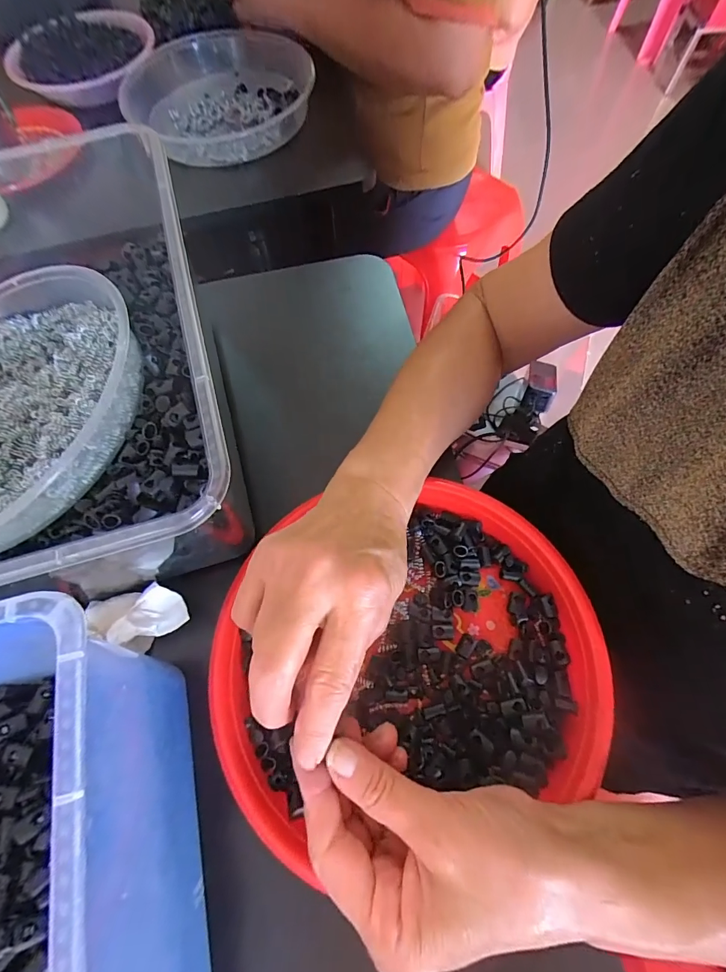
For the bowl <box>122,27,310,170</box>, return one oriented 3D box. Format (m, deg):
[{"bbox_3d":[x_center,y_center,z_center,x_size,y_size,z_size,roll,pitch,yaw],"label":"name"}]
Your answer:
[{"bbox_3d":[-0.172,-0.474,0.488,0.217,0.051,0.200,-19,68,-6],"label":"bowl"}]

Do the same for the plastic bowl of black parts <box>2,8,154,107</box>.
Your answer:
[{"bbox_3d":[-0.364,-0.539,0.511,0.186,0.041,0.147,11,68,7],"label":"plastic bowl of black parts"}]

